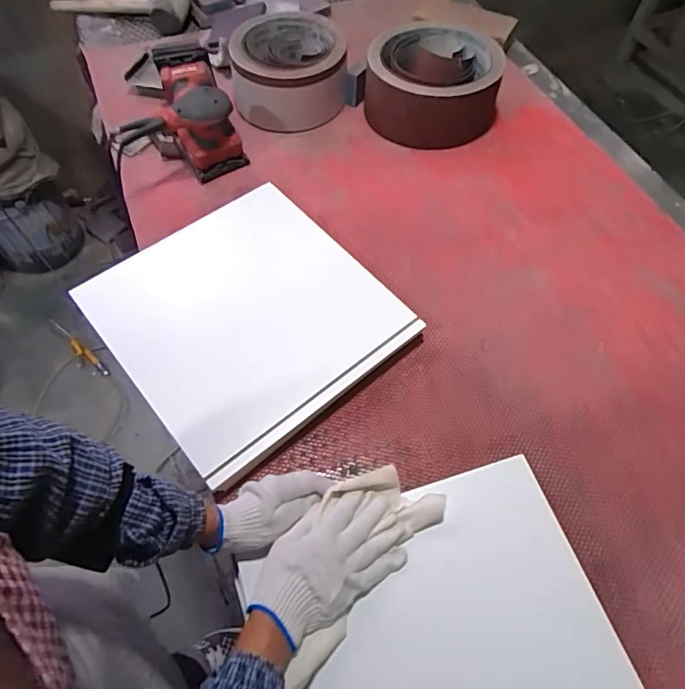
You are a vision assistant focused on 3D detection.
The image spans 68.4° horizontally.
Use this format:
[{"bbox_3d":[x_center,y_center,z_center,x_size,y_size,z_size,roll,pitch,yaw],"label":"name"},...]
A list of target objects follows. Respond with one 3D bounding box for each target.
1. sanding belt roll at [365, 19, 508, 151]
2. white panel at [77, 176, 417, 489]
[{"bbox_3d":[0.179,-0.527,1.002,0.249,0.113,0.256,8,60,3],"label":"sanding belt roll"},{"bbox_3d":[-0.143,-0.048,0.753,0.363,0.029,0.381,-36,67,-20],"label":"white panel"}]

